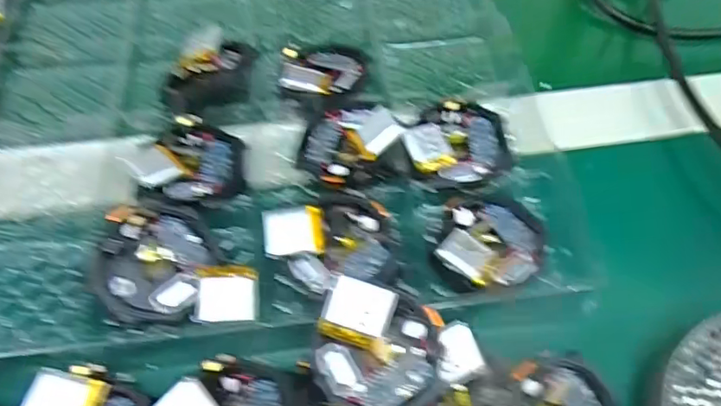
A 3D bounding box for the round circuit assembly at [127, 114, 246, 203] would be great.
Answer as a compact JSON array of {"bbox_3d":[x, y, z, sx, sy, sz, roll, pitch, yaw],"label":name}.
[{"bbox_3d":[-0.083,-0.021,0.263,0.052,0.016,0.043,10,59,5],"label":"round circuit assembly"}]

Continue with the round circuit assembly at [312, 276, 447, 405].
[{"bbox_3d":[0.007,0.056,0.202,0.046,0.020,0.046,9,59,5],"label":"round circuit assembly"}]

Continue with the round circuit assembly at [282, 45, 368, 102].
[{"bbox_3d":[-0.019,-0.074,0.294,0.045,0.006,0.044,0,58,0],"label":"round circuit assembly"}]

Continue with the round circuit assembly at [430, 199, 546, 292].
[{"bbox_3d":[0.057,0.016,0.244,0.053,0.015,0.044,-16,60,-10],"label":"round circuit assembly"}]

